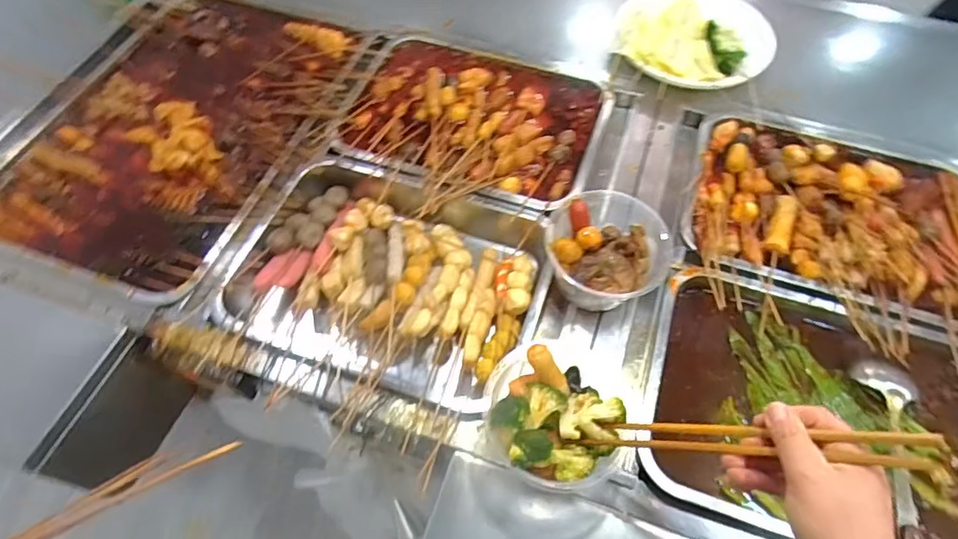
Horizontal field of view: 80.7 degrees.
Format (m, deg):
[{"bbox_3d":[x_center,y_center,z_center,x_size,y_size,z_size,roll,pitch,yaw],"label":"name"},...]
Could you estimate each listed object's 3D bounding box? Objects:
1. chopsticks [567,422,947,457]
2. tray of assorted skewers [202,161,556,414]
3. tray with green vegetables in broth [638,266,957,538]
[{"bbox_3d":[0.205,0.139,0.472,0.285,0.021,0.029,-15,49,43],"label":"chopsticks"},{"bbox_3d":[-0.116,0.013,0.751,0.390,0.085,0.309,16,60,9],"label":"tray of assorted skewers"},{"bbox_3d":[0.393,0.164,0.632,0.392,0.075,0.308,13,60,8],"label":"tray with green vegetables in broth"}]

